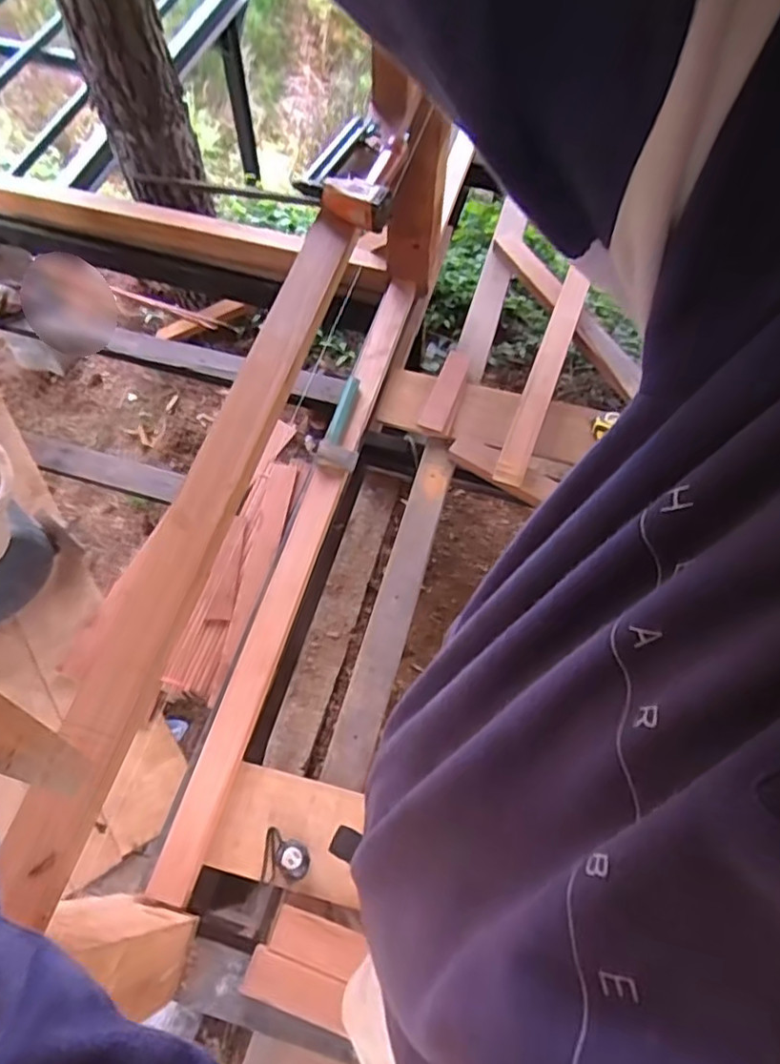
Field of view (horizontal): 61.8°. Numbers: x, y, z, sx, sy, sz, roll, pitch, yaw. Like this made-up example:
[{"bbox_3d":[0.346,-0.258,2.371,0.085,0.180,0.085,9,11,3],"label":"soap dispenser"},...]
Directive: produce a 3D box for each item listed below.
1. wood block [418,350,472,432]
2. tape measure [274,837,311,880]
[{"bbox_3d":[0.152,-0.380,1.747,0.073,0.037,0.271,19,62,8],"label":"wood block"},{"bbox_3d":[-0.179,0.598,1.195,0.066,0.043,0.060,1,61,-2],"label":"tape measure"}]

